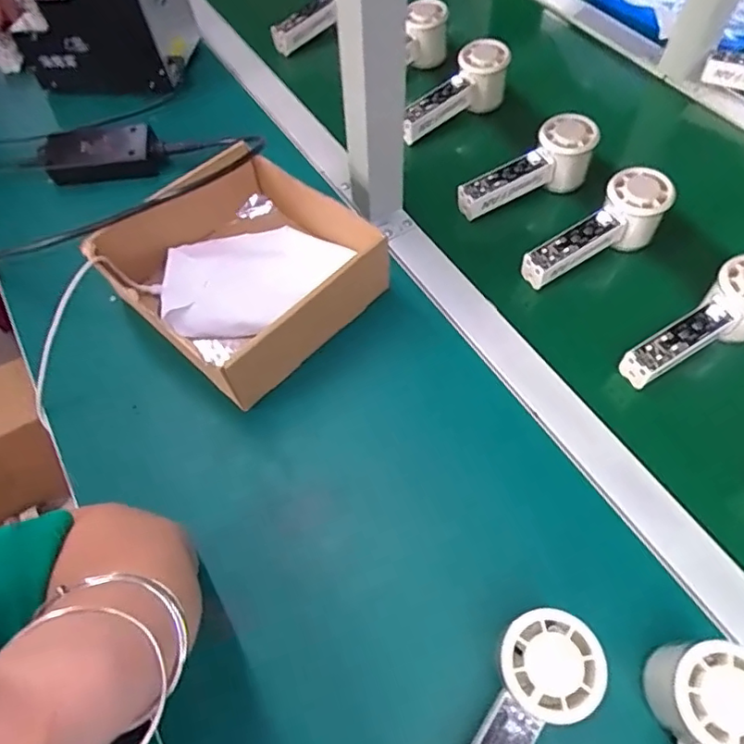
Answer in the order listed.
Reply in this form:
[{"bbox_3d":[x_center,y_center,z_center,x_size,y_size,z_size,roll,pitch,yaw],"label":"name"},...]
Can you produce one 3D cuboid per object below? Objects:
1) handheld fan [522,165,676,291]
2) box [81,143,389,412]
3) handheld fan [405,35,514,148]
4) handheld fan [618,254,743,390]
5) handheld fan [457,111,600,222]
[{"bbox_3d":[0.213,-0.129,0.534,0.153,0.063,0.050,-33,61,1],"label":"handheld fan"},{"bbox_3d":[-0.117,-0.100,0.498,0.201,0.081,0.192,39,69,24],"label":"box"},{"bbox_3d":[0.097,-0.315,0.651,0.145,0.075,0.052,-39,63,-3],"label":"handheld fan"},{"bbox_3d":[0.282,-0.037,0.478,0.156,0.063,0.054,-33,61,1],"label":"handheld fan"},{"bbox_3d":[0.160,-0.206,0.576,0.147,0.062,0.050,-30,61,-14],"label":"handheld fan"}]

